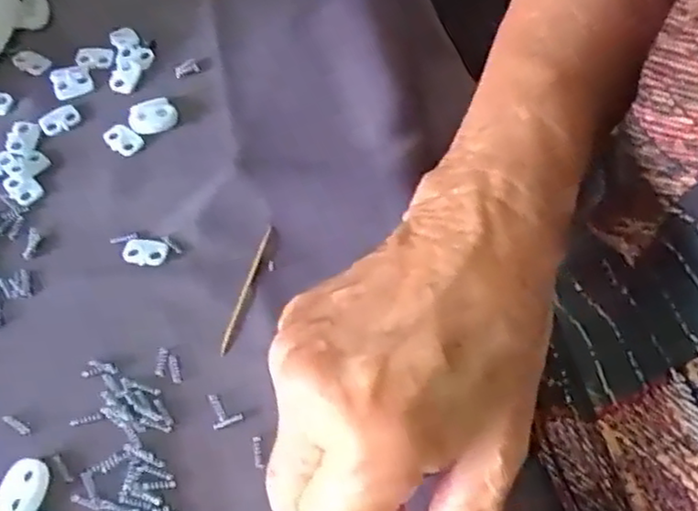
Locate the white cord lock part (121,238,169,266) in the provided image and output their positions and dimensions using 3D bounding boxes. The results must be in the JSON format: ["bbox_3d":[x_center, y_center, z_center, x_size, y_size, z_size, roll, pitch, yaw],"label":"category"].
[{"bbox_3d":[-0.088,-0.002,0.307,0.019,0.004,0.012,4,59,4],"label":"white cord lock part"}]

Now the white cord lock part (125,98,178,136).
[{"bbox_3d":[-0.094,-0.067,0.341,0.021,0.005,0.018,-20,60,-10],"label":"white cord lock part"}]

